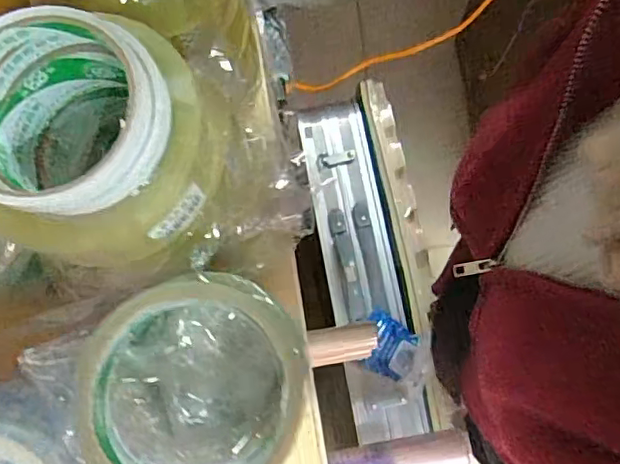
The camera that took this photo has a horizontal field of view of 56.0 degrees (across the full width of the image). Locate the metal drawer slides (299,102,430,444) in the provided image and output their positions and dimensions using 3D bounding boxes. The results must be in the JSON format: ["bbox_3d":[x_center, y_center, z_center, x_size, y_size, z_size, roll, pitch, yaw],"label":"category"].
[{"bbox_3d":[0.074,0.047,0.852,0.106,0.041,0.497,-10,76,-1],"label":"metal drawer slides"}]

